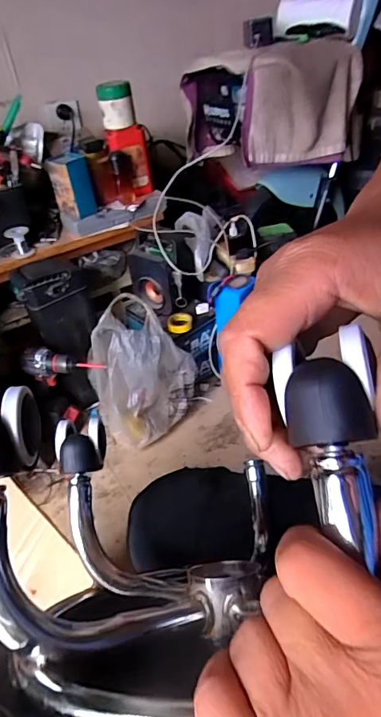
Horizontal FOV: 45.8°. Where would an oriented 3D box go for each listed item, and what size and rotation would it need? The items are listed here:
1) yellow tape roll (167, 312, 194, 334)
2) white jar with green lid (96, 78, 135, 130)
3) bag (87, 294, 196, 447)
[{"bbox_3d":[-0.026,-0.084,1.038,0.059,0.019,0.059,-4,41,3],"label":"yellow tape roll"},{"bbox_3d":[-0.162,-0.552,0.982,0.072,0.088,0.057,-8,41,-1],"label":"white jar with green lid"},{"bbox_3d":[-0.102,0.028,0.965,0.229,0.273,0.150,-13,41,-7],"label":"bag"}]

